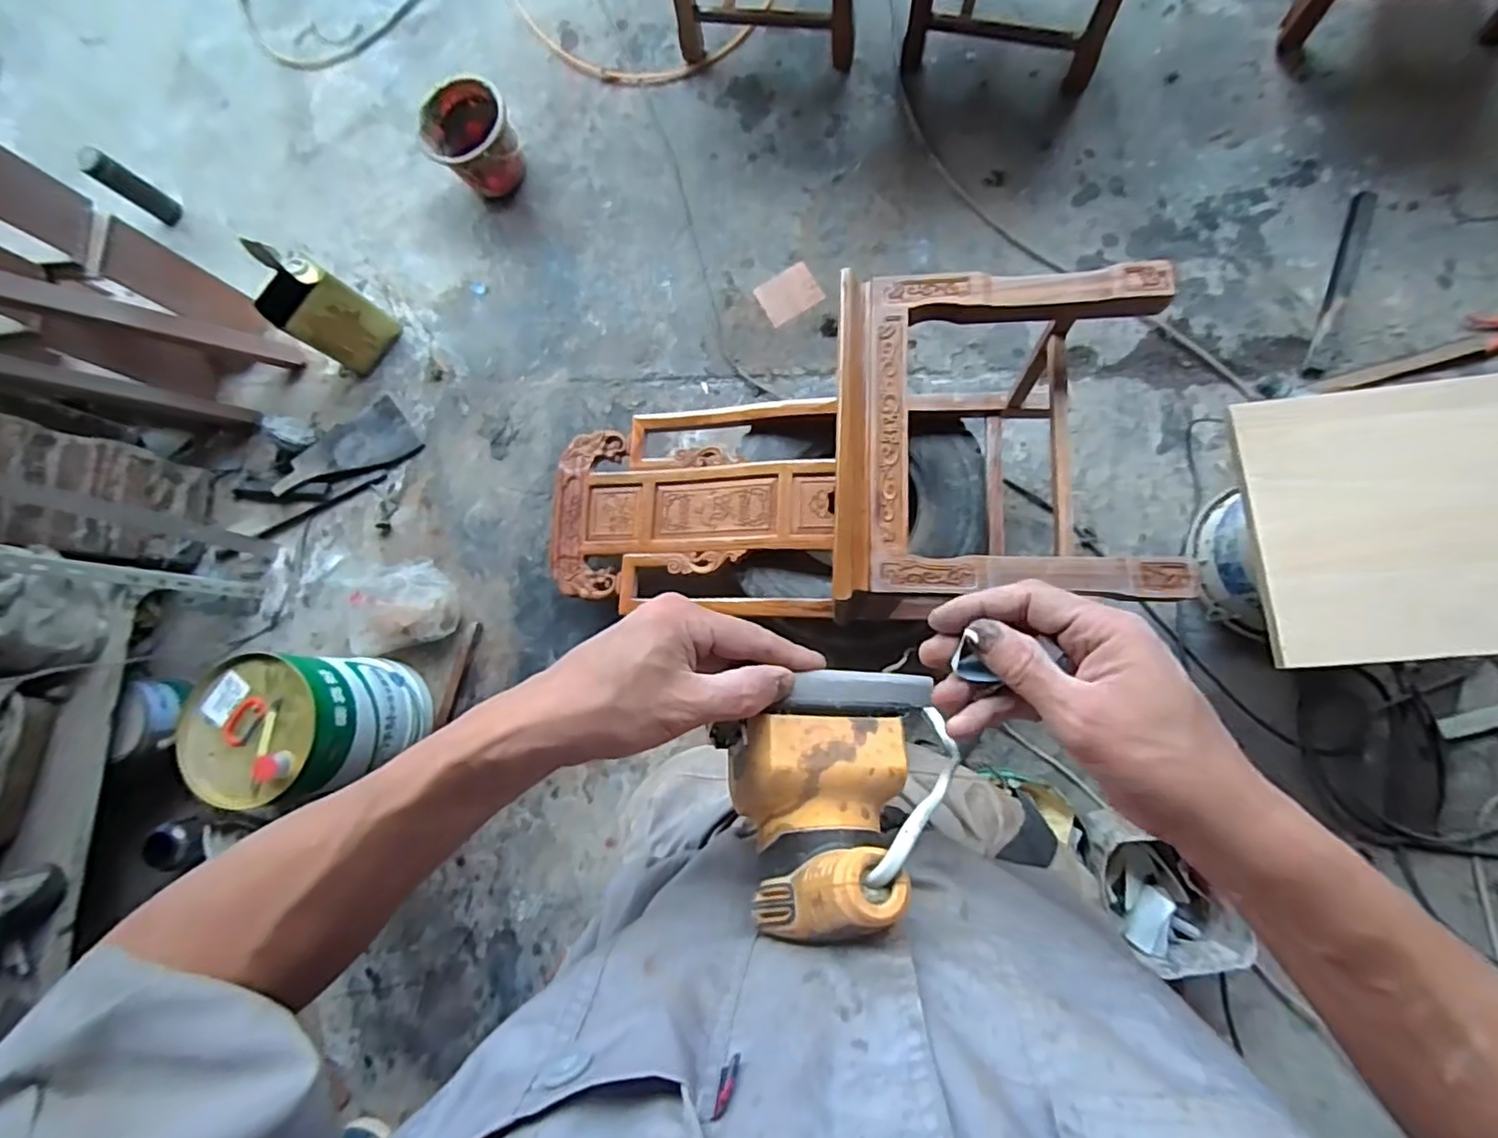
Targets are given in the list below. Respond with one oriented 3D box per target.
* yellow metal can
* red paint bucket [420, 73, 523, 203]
[{"bbox_3d":[-0.968,-0.584,1.464,0.113,0.307,0.166,32,89,11],"label":"yellow metal can"},{"bbox_3d":[-0.653,-1.010,1.530,0.210,0.152,0.203,-40,79,3],"label":"red paint bucket"}]

